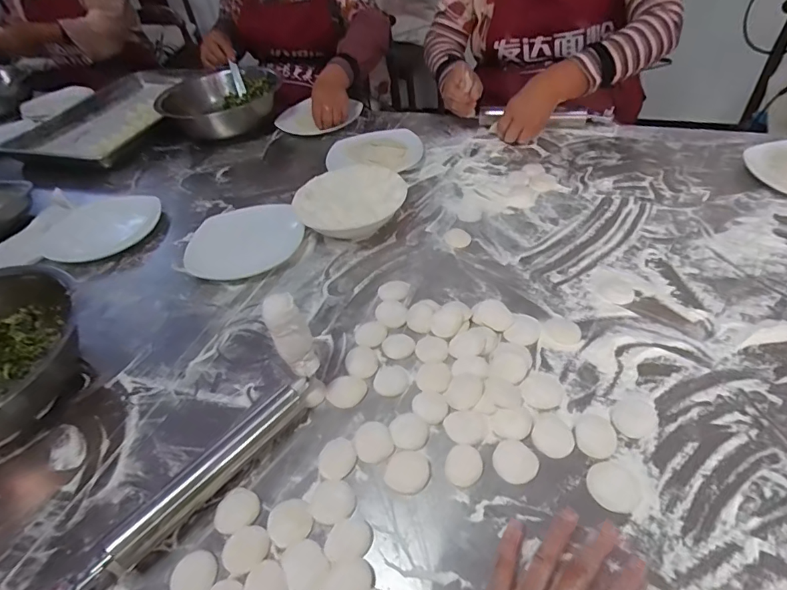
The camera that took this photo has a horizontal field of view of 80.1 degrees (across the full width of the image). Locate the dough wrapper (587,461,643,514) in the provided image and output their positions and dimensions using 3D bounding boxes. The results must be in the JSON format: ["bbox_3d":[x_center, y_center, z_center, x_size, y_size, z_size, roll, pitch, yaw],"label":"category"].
[{"bbox_3d":[0.197,0.170,0.416,0.044,0.004,0.044,-4,44,4],"label":"dough wrapper"}]

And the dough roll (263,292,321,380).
[{"bbox_3d":[-0.104,0.042,0.478,0.035,0.084,0.039,-22,45,-12],"label":"dough roll"}]

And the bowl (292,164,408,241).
[{"bbox_3d":[-0.067,-0.139,0.741,0.170,0.061,0.165,-4,44,4],"label":"bowl"}]

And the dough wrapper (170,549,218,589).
[{"bbox_3d":[-0.174,0.246,0.408,0.040,0.006,0.040,-4,44,4],"label":"dough wrapper"}]

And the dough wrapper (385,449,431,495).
[{"bbox_3d":[0.014,0.170,0.450,0.041,0.004,0.040,-4,44,4],"label":"dough wrapper"}]

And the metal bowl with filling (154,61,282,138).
[{"bbox_3d":[-0.393,-0.438,1.080,0.248,0.097,0.204,-30,48,-21],"label":"metal bowl with filling"}]

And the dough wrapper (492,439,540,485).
[{"bbox_3d":[0.114,0.157,0.438,0.041,0.004,0.040,-4,44,4],"label":"dough wrapper"}]

